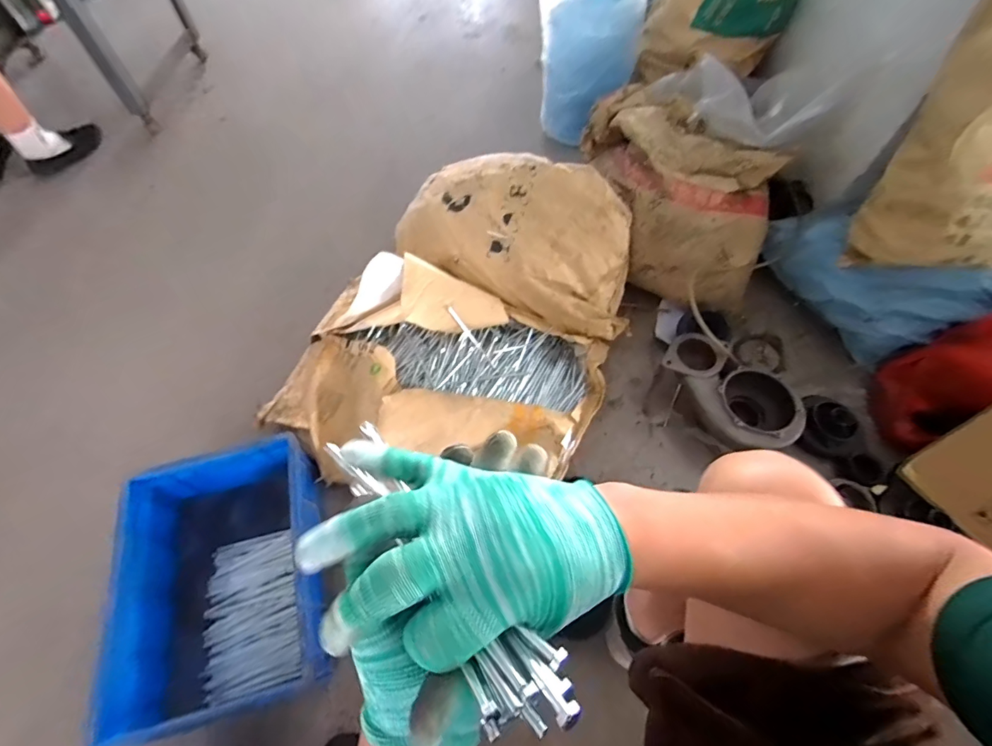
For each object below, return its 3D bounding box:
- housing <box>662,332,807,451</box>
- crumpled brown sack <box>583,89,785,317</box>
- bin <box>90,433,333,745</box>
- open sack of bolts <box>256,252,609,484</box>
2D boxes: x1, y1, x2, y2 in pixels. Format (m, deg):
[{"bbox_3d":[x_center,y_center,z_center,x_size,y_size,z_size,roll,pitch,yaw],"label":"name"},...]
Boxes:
[{"bbox_3d":[0.468,0.049,0.895,0.274,0.121,0.167,33,66,18],"label":"housing"},{"bbox_3d":[0.449,-0.436,1.053,0.378,0.262,0.509,-3,60,-1],"label":"crumpled brown sack"},{"bbox_3d":[-0.460,0.359,0.767,0.288,0.186,0.403,-11,60,-6],"label":"bin"},{"bbox_3d":[-0.124,0.014,0.896,0.632,0.201,0.480,22,62,13],"label":"open sack of bolts"}]

